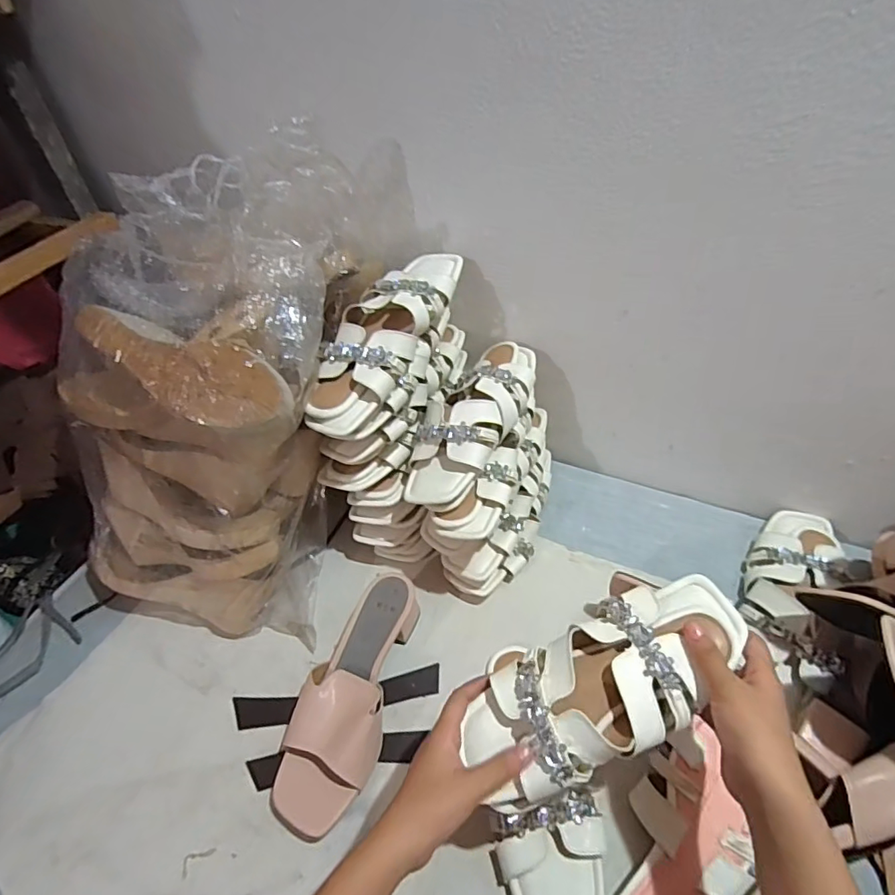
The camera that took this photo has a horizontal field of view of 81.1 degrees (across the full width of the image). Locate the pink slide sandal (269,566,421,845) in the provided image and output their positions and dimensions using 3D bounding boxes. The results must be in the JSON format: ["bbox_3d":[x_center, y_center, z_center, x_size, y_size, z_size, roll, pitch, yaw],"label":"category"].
[{"bbox_3d":[-0.101,0.247,0.535,0.092,0.057,0.238,11,48,15],"label":"pink slide sandal"}]

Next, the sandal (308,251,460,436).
[{"bbox_3d":[-0.071,-0.119,0.561,0.101,0.059,0.250,20,67,22],"label":"sandal"}]

